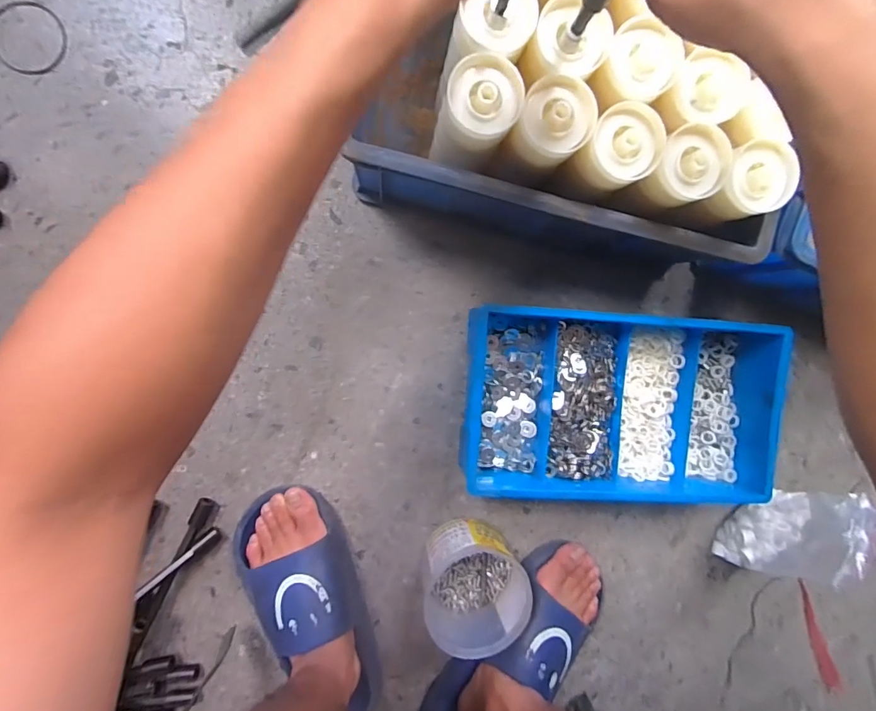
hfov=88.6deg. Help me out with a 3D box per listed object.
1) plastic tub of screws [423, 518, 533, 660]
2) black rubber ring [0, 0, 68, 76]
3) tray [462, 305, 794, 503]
[{"bbox_3d":[0.040,0.259,0.514,0.110,0.084,0.124,1,94,-6],"label":"plastic tub of screws"},{"bbox_3d":[-0.417,-0.324,0.458,0.070,0.005,0.073,0,94,-6],"label":"black rubber ring"},{"bbox_3d":[0.205,0.056,0.517,0.358,0.084,0.208,3,94,-6],"label":"tray"}]

